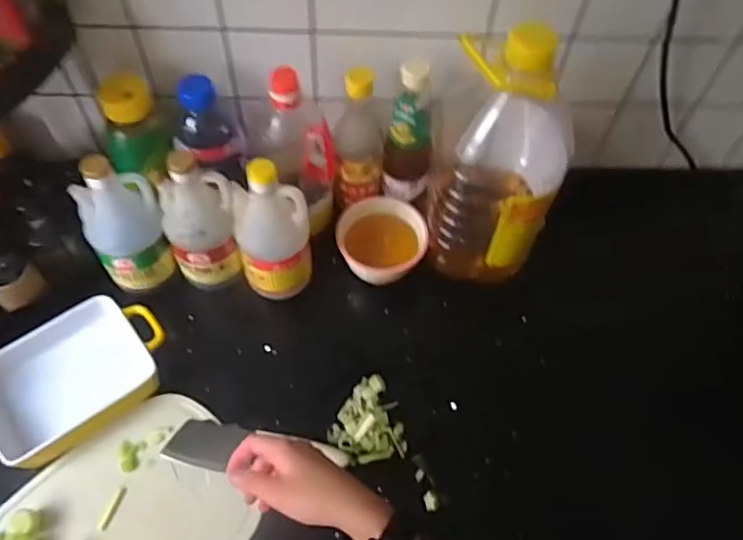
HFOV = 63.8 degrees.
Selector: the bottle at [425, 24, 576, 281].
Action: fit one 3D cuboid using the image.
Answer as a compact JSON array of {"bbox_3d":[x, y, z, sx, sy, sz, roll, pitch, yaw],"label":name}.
[{"bbox_3d":[0.156,-0.135,0.726,0.137,0.345,0.181,10,59,3],"label":"bottle"}]

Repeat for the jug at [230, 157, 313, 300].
[{"bbox_3d":[-0.116,-0.041,0.704,0.084,0.189,0.067,-7,59,-8],"label":"jug"}]

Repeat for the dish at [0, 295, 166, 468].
[{"bbox_3d":[-0.363,0.128,0.711,0.229,0.045,0.140,-35,67,-22],"label":"dish"}]

